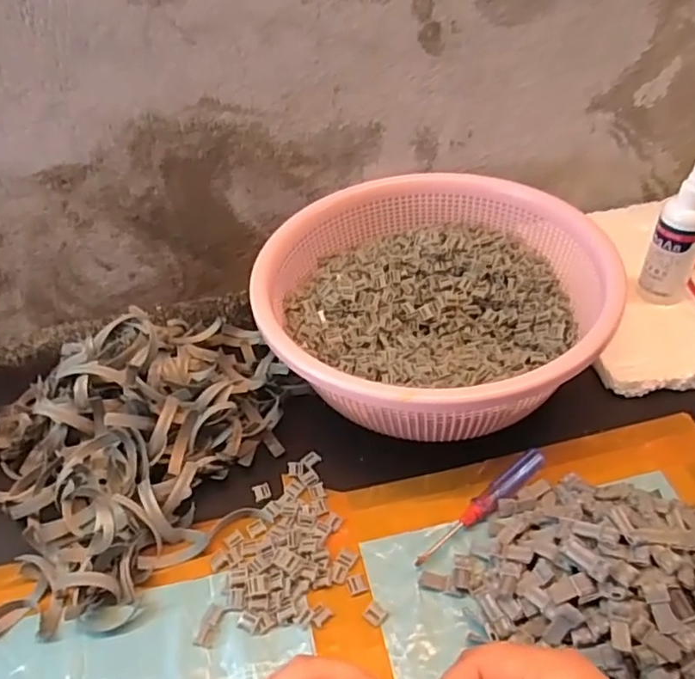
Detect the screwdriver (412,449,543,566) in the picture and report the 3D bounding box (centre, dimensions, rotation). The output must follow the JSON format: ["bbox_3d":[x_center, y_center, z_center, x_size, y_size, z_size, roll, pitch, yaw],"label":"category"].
[{"bbox_3d":[0.093,0.114,0.410,0.121,0.009,0.013,-31,49,-25],"label":"screwdriver"}]

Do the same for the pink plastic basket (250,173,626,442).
[{"bbox_3d":[0.071,-0.016,0.482,0.255,0.107,0.253,-3,44,3],"label":"pink plastic basket"}]

